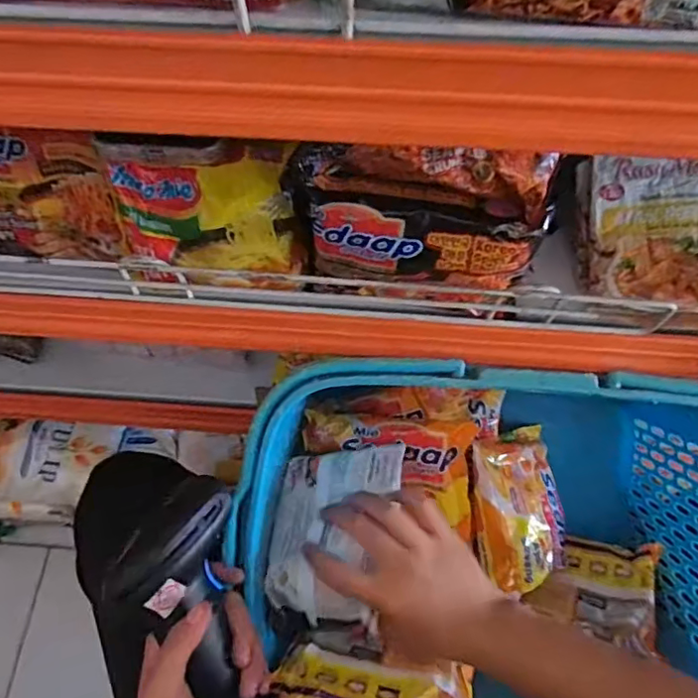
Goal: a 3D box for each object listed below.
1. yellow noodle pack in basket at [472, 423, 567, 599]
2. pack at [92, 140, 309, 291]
[{"bbox_3d":[0.158,0.144,0.519,0.098,0.028,0.133,-4,79,-28],"label":"yellow noodle pack in basket"},{"bbox_3d":[-0.083,-0.077,0.332,0.107,0.091,0.028,8,37,8],"label":"pack"}]

